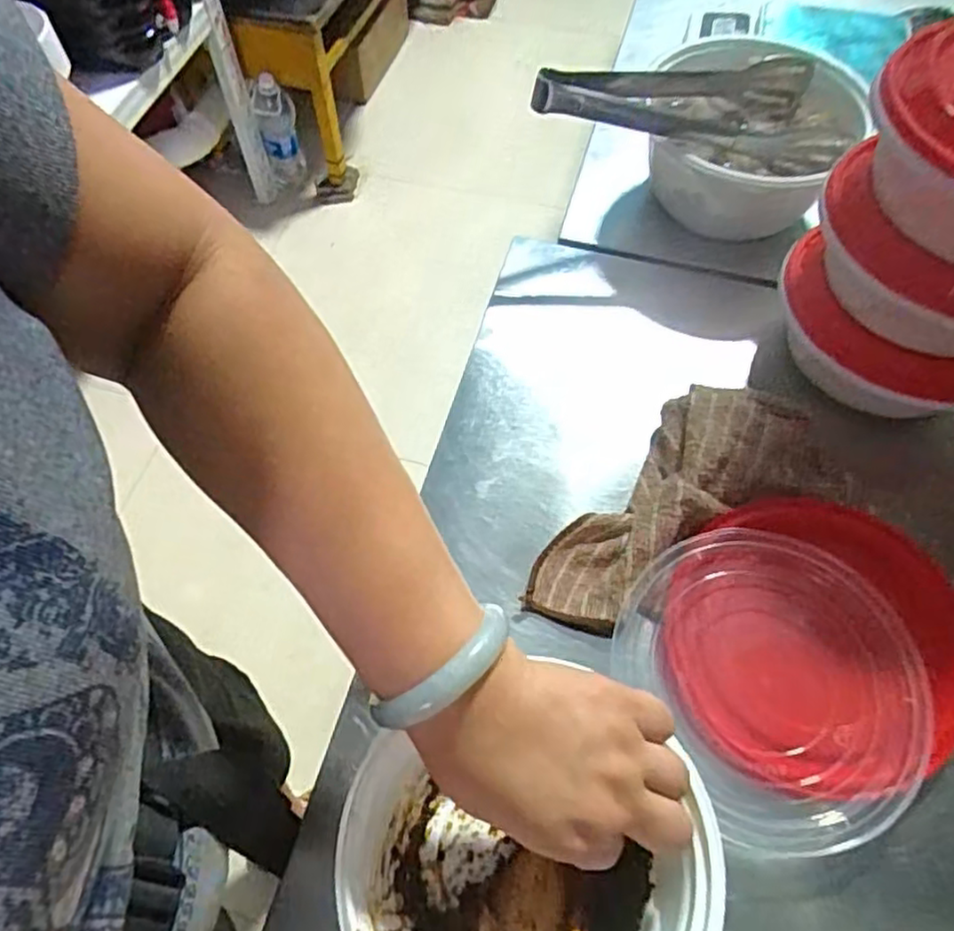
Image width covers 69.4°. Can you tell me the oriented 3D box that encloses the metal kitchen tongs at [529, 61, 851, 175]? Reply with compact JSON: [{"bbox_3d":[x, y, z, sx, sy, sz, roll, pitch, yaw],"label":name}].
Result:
[{"bbox_3d":[0.153,-0.268,0.507,0.215,0.056,0.087,5,60,3],"label":"metal kitchen tongs"}]

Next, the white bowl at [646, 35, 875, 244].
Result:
[{"bbox_3d":[0.201,-0.249,0.547,0.145,0.097,0.145,26,64,15],"label":"white bowl"}]

